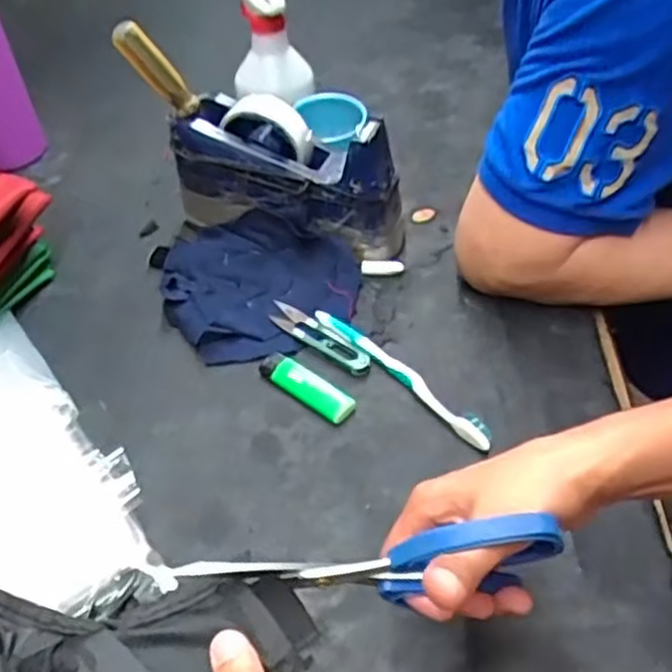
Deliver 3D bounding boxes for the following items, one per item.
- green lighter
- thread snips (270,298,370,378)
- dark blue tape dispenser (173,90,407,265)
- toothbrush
[{"bbox_3d":[-0.024,0.037,0.536,0.083,0.011,0.023,30,55,28],"label":"green lighter"},{"bbox_3d":[-0.013,0.001,0.571,0.101,0.006,0.022,30,55,28],"label":"thread snips"},{"bbox_3d":[-0.041,-0.136,0.629,0.199,0.113,0.068,13,49,15],"label":"dark blue tape dispenser"},{"bbox_3d":[0.049,0.027,0.538,0.017,0.010,0.175,-34,53,-25],"label":"toothbrush"}]

